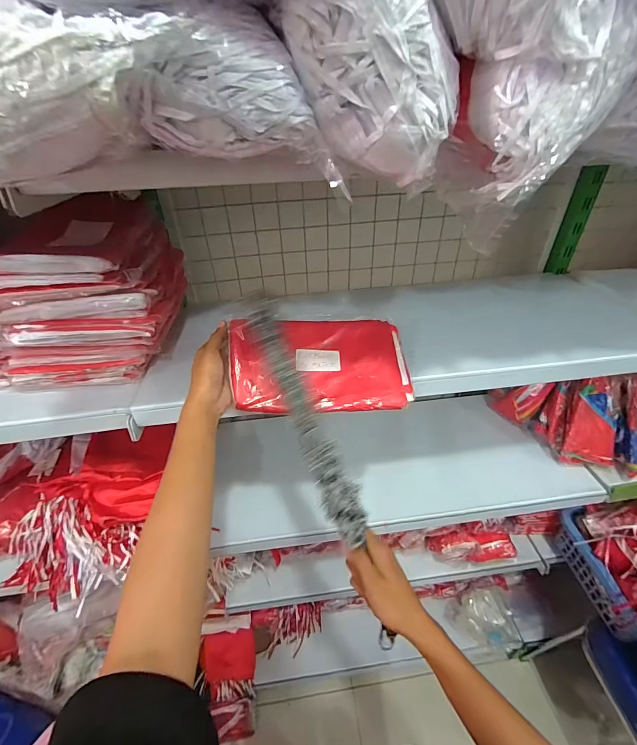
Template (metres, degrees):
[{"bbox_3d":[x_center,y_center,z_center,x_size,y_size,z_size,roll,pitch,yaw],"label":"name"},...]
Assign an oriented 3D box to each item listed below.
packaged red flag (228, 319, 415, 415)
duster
[{"bbox_3d":[0.005,-0.015,0.488,0.247,0.030,0.141,-2,66,-9],"label":"packaged red flag"},{"bbox_3d":[0.004,0.098,0.438,0.045,0.032,0.434,-19,74,-19],"label":"duster"}]

